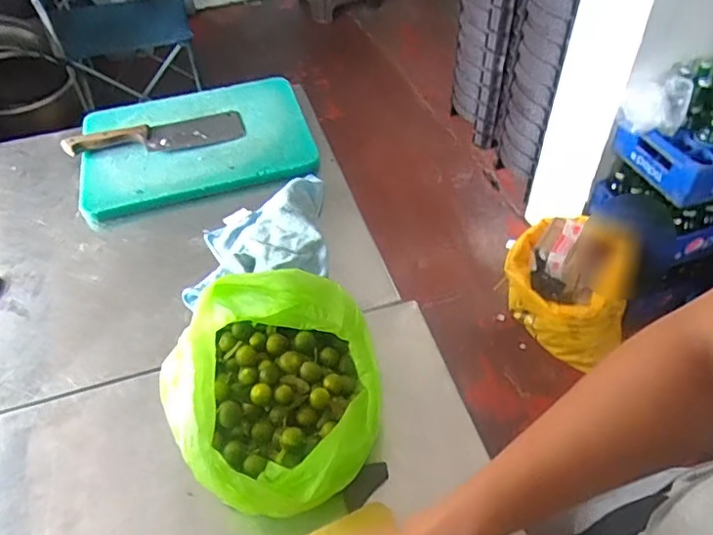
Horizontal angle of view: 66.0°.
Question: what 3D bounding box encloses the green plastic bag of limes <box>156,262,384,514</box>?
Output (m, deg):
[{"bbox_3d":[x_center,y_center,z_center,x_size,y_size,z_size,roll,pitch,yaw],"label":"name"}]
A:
[{"bbox_3d":[-0.086,0.129,0.591,0.220,0.124,0.252,-13,51,-7],"label":"green plastic bag of limes"}]

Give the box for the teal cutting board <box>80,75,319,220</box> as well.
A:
[{"bbox_3d":[-0.286,-0.232,0.978,0.388,0.025,0.298,-13,51,-7],"label":"teal cutting board"}]

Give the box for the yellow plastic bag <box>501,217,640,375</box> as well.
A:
[{"bbox_3d":[0.580,0.065,1.536,0.322,0.397,0.257,6,49,10],"label":"yellow plastic bag"}]

